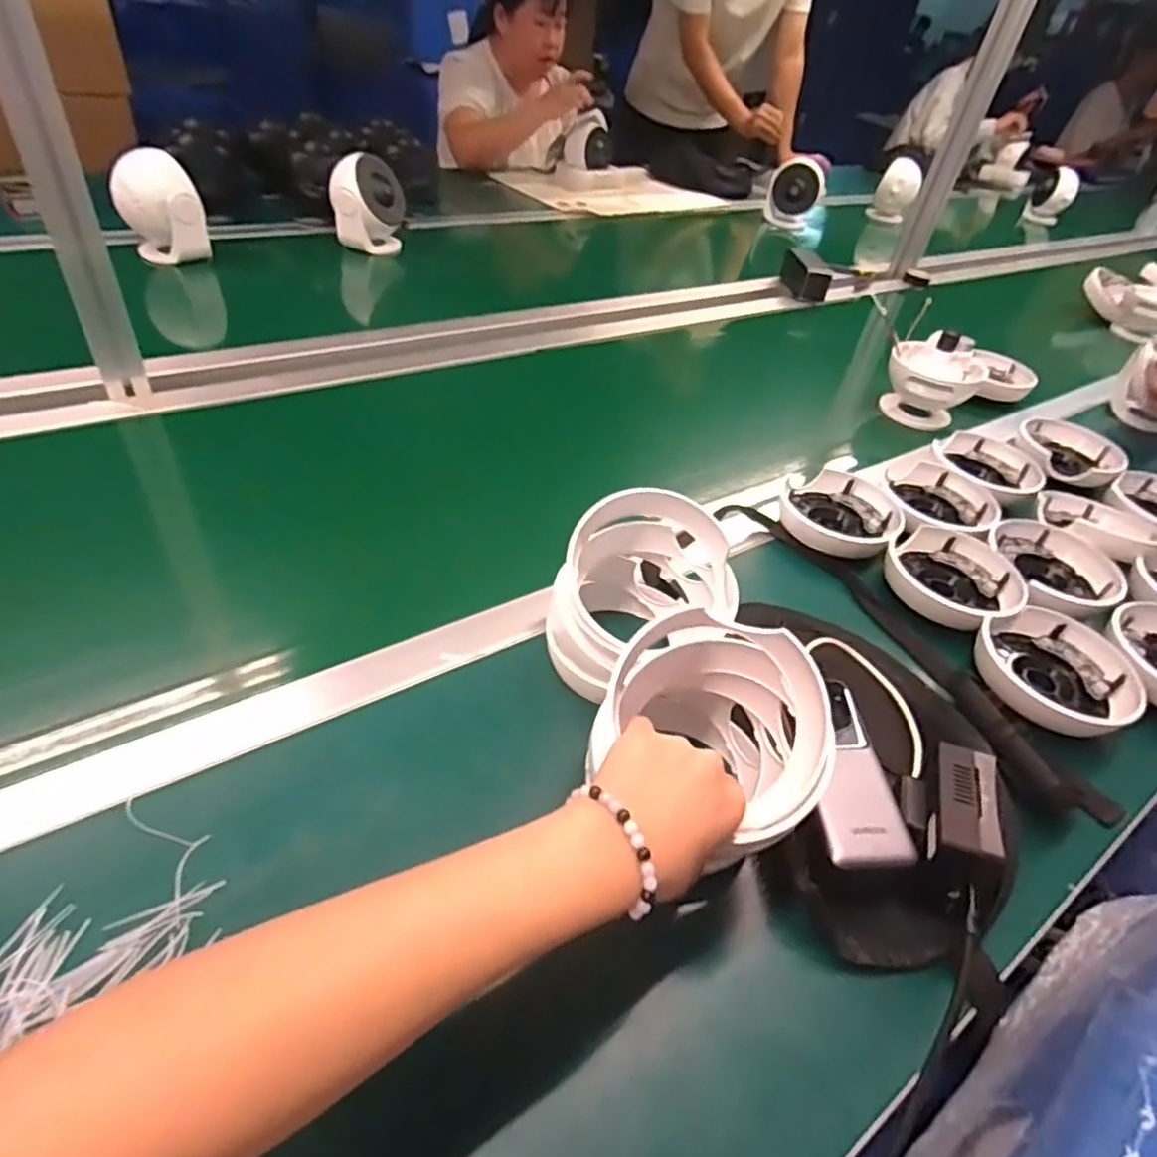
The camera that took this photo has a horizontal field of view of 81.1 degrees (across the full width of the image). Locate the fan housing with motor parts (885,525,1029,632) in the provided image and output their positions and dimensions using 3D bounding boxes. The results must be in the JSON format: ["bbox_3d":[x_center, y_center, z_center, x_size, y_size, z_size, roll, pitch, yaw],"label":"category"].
[{"bbox_3d":[0.339,-0.001,0.614,0.094,0.031,0.110,-22,51,-31],"label":"fan housing with motor parts"}]

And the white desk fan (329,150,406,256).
[{"bbox_3d":[-0.346,-0.613,1.115,0.107,0.133,0.107,-3,43,-13],"label":"white desk fan"}]

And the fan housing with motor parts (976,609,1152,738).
[{"bbox_3d":[0.375,0.072,0.543,0.111,0.035,0.111,5,42,-5],"label":"fan housing with motor parts"}]

